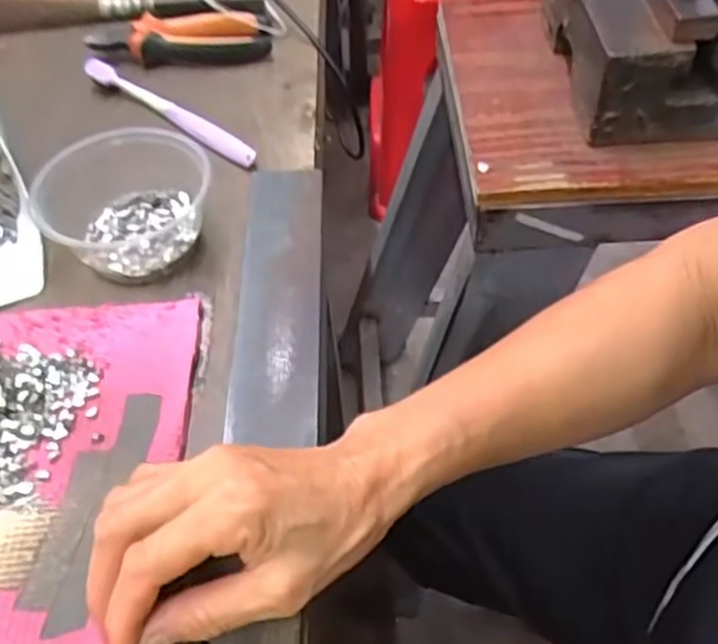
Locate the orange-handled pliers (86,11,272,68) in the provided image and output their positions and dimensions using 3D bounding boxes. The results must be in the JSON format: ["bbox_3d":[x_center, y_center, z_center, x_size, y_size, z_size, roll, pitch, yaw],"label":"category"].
[{"bbox_3d":[-0.151,-0.238,0.611,0.145,0.027,0.041,-8,50,-2],"label":"orange-handled pliers"}]

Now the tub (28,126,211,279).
[{"bbox_3d":[-0.147,-0.077,0.463,0.107,0.051,0.091,-25,55,-16],"label":"tub"}]

